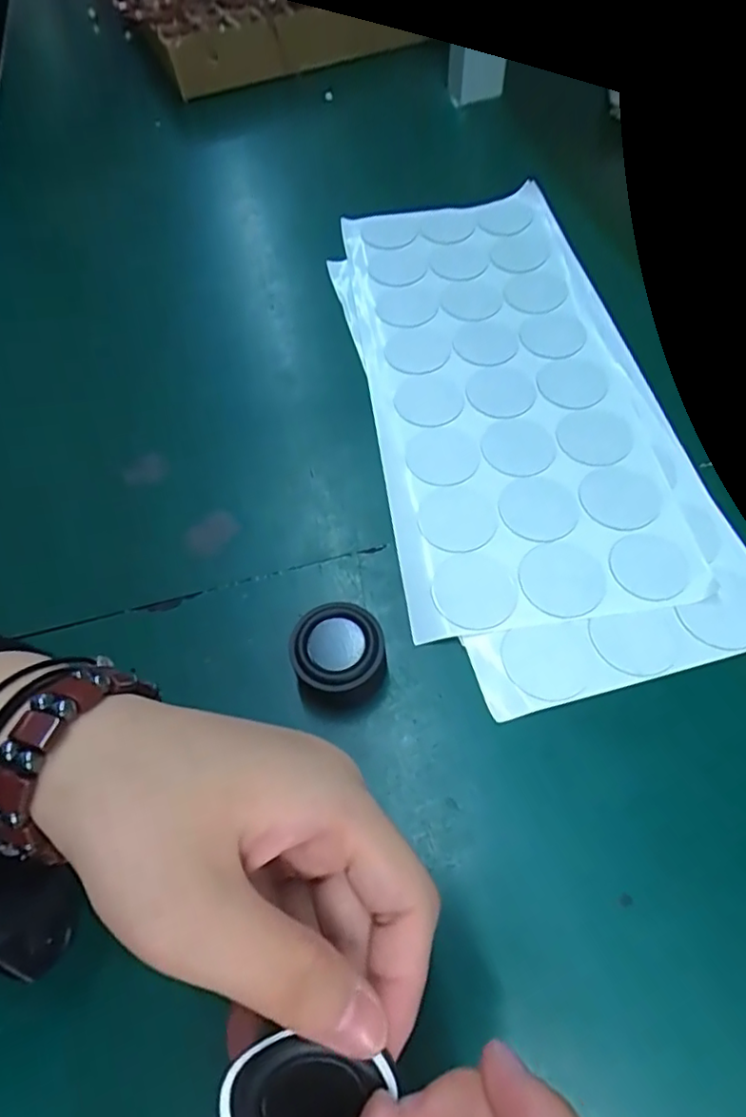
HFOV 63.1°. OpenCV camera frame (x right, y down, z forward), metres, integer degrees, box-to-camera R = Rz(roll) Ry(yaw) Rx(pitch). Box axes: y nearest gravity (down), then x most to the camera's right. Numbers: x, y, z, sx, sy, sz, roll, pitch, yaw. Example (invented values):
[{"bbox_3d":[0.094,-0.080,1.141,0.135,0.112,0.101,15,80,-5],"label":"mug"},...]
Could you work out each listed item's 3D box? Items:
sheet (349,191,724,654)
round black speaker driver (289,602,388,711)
[{"bbox_3d":[0.070,-0.101,0.343,0.140,0.008,0.295,-8,62,-2],"label":"sheet"},{"bbox_3d":[-0.014,0.042,0.259,0.038,0.028,0.039,-1,59,1],"label":"round black speaker driver"}]

